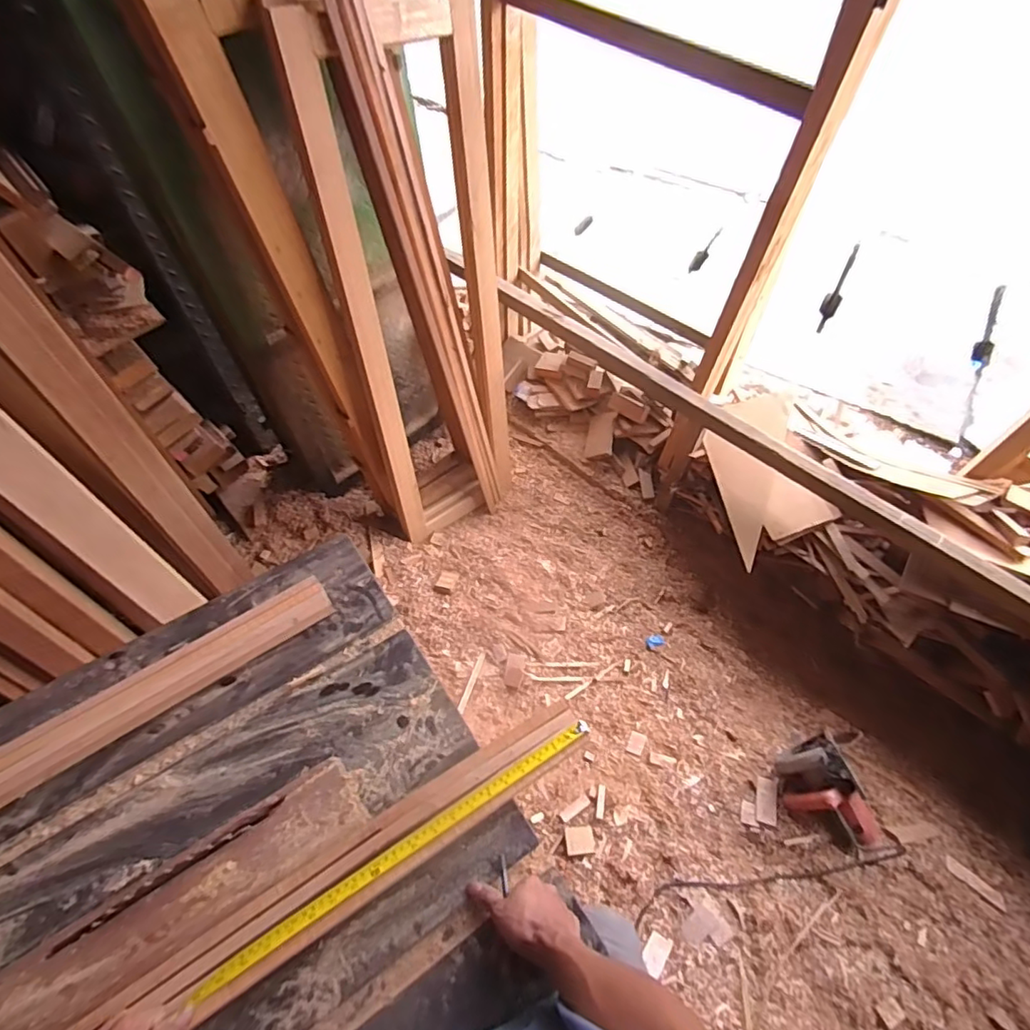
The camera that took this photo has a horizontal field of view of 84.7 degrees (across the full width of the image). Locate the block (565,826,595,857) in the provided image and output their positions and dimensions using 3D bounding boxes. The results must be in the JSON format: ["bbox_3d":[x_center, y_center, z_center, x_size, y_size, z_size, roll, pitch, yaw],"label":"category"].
[{"bbox_3d":[0.147,0.741,1.288,0.064,0.008,0.058,-5,56,-3],"label":"block"}]

